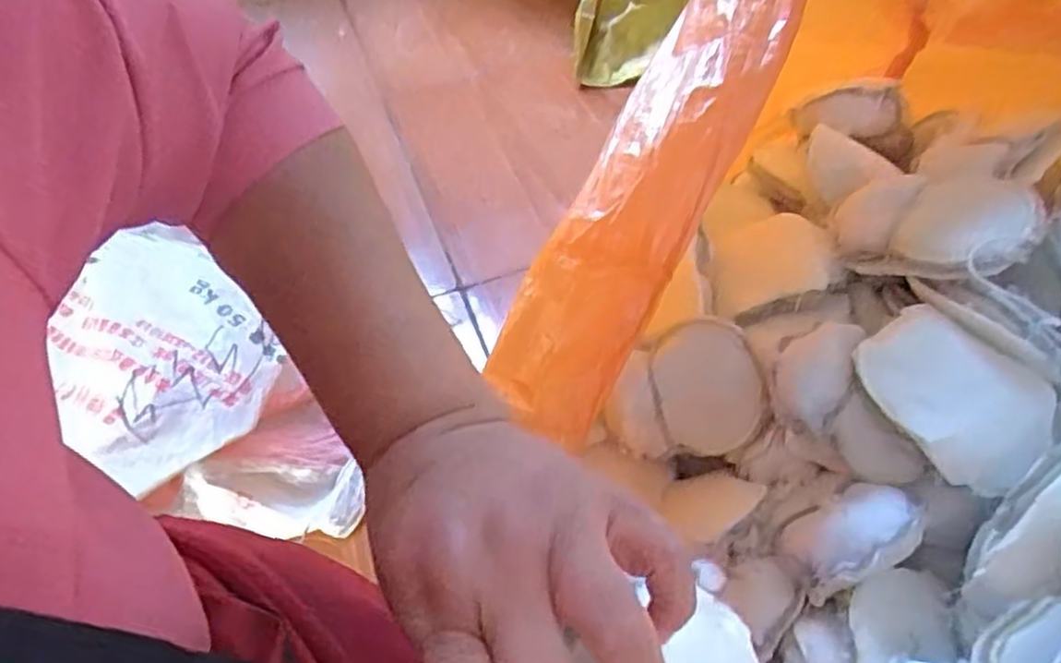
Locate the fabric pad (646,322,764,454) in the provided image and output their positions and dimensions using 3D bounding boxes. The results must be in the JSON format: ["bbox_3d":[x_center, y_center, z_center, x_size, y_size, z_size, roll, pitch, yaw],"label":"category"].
[{"bbox_3d":[0.183,0.058,0.743,0.110,0.134,0.022,-17,-2,31],"label":"fabric pad"}]

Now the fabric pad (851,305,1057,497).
[{"bbox_3d":[0.372,0.056,0.635,0.111,0.019,0.158,-40,71,0],"label":"fabric pad"}]

